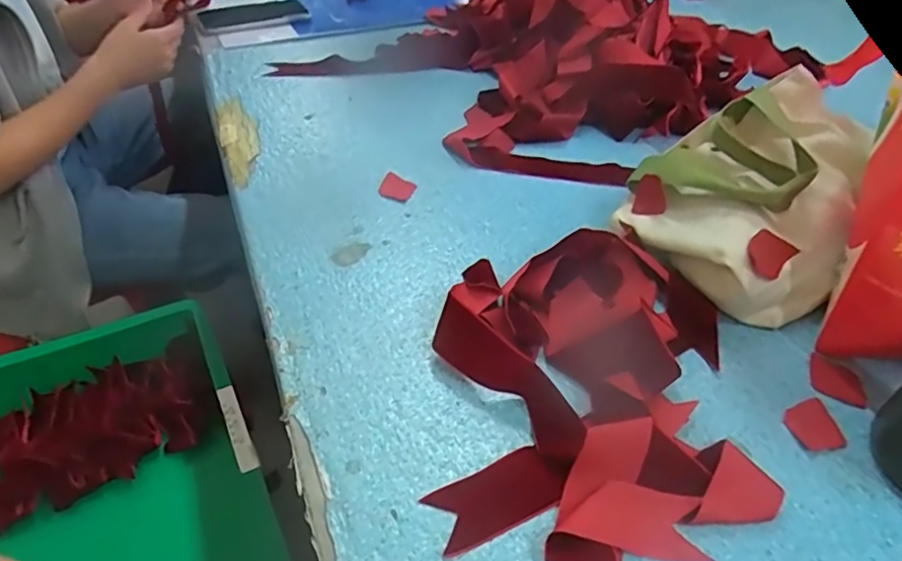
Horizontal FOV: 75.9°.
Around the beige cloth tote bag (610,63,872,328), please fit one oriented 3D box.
[{"bbox_3d":[0.266,-0.074,0.497,0.211,0.108,0.177,-26,50,-28],"label":"beige cloth tote bag"}]

